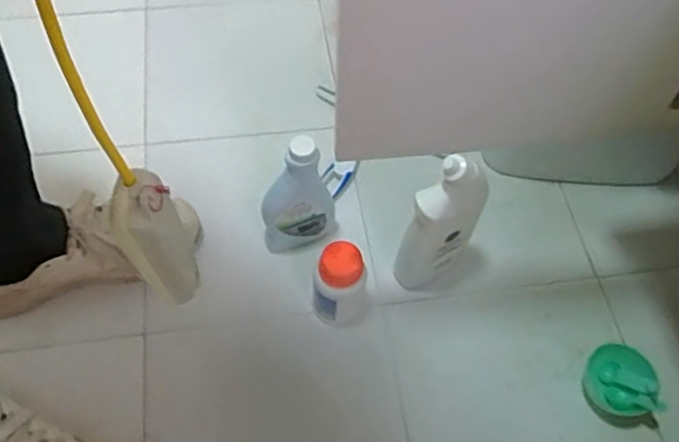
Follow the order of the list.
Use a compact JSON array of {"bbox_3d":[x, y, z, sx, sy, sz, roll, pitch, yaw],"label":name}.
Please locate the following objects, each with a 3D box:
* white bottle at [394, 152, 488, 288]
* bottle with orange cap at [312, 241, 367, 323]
[{"bbox_3d":[0.120,0.006,0.742,0.070,0.258,0.072,1,61,-2],"label":"white bottle"},{"bbox_3d":[-0.002,0.078,0.768,0.067,0.141,0.064,7,60,2],"label":"bottle with orange cap"}]

